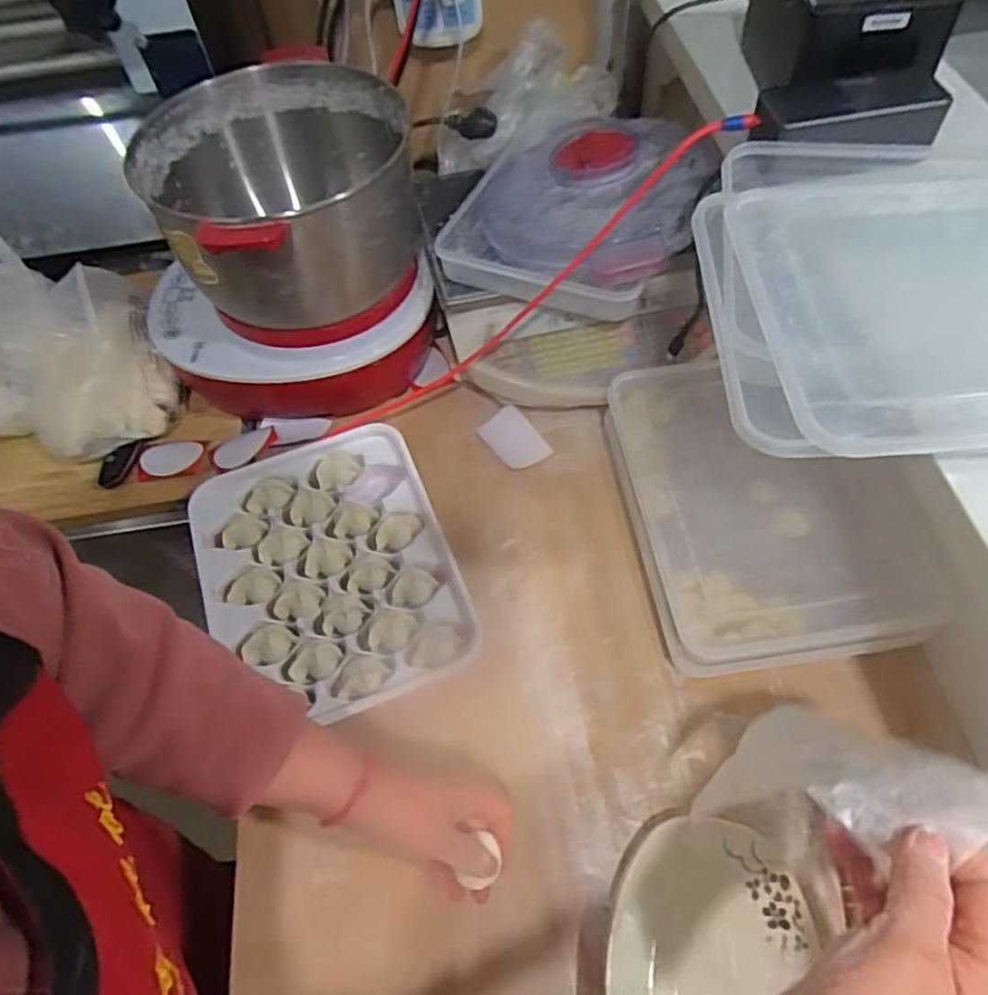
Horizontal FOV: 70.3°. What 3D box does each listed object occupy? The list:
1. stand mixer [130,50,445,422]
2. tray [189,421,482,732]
[{"bbox_3d":[-0.213,-0.245,0.724,0.302,0.249,0.261,-34,61,-16],"label":"stand mixer"},{"bbox_3d":[-0.157,0.072,0.665,0.221,0.040,0.282,-21,58,-8],"label":"tray"}]

